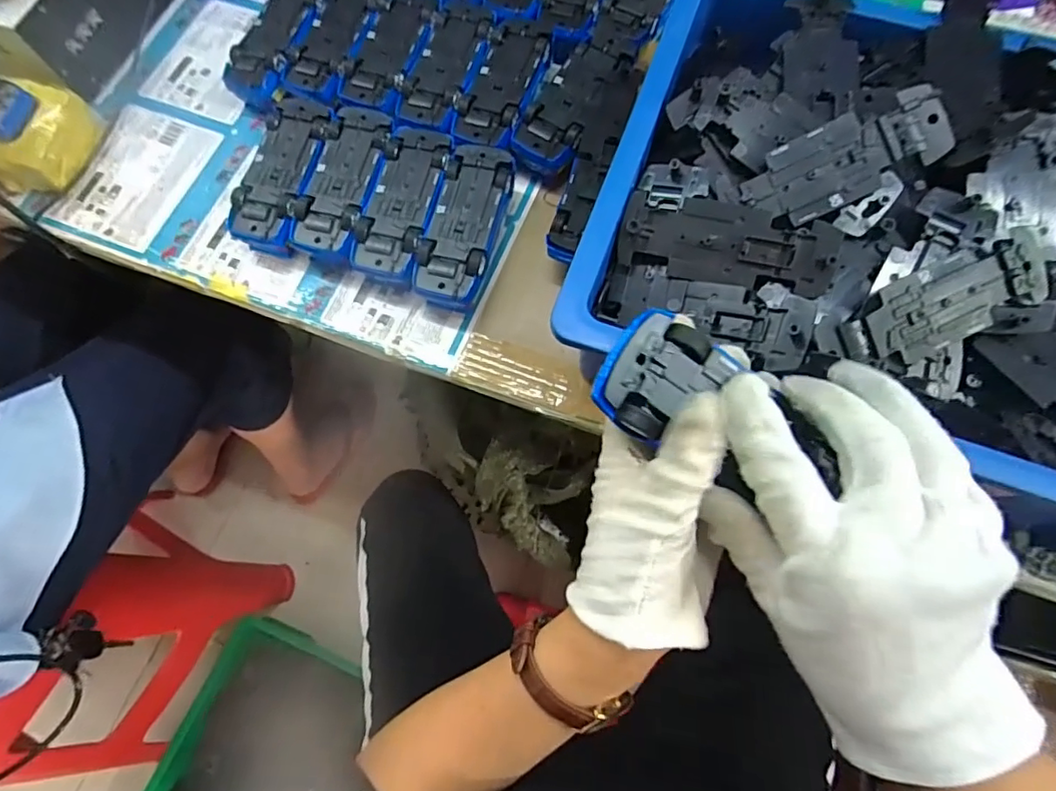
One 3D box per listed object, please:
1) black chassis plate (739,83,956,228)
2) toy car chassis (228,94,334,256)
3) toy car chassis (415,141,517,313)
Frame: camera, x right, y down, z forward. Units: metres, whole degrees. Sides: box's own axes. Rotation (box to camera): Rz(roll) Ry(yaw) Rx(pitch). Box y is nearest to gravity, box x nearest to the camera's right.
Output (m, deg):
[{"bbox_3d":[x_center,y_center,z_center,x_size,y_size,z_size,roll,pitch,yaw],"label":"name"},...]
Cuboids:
[{"bbox_3d":[0.187,-0.139,0.327,0.114,0.006,0.047,-24,90,12],"label":"black chassis plate"},{"bbox_3d":[-0.199,-0.179,0.464,0.060,0.048,0.132,11,72,5],"label":"toy car chassis"},{"bbox_3d":[-0.048,-0.129,0.440,0.052,0.051,0.130,13,72,6],"label":"toy car chassis"}]

